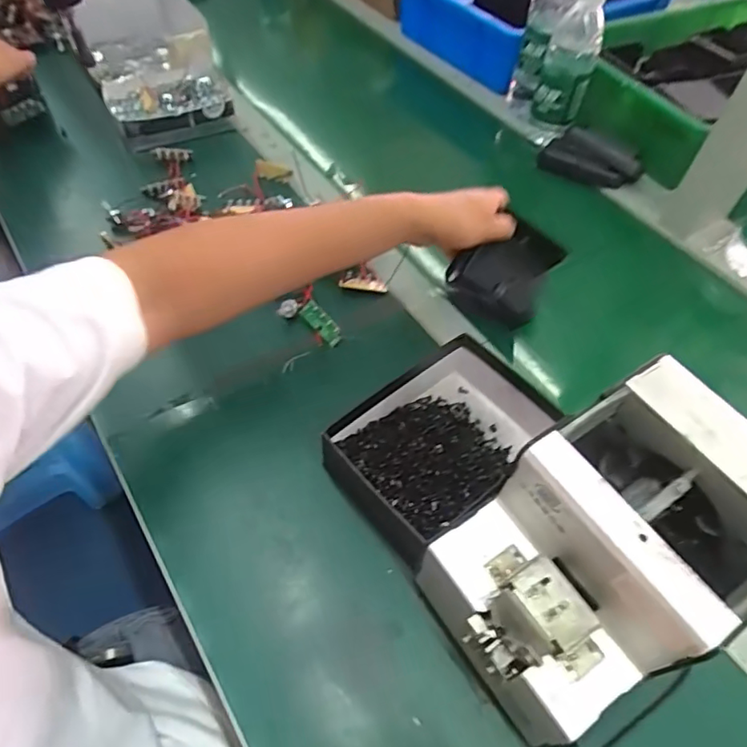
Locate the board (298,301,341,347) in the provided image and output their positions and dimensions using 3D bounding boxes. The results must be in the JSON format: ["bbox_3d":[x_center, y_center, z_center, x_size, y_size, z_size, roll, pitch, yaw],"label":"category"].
[{"bbox_3d":[-0.049,-0.048,0.525,0.047,0.006,0.018,45,97,9],"label":"board"}]

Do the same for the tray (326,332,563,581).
[{"bbox_3d":[0.060,0.049,0.448,0.184,0.048,0.115,-36,64,-27],"label":"tray"}]

